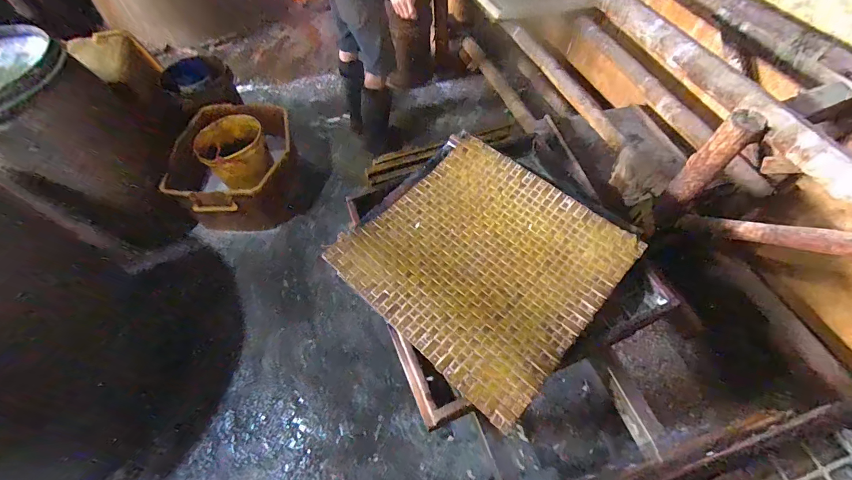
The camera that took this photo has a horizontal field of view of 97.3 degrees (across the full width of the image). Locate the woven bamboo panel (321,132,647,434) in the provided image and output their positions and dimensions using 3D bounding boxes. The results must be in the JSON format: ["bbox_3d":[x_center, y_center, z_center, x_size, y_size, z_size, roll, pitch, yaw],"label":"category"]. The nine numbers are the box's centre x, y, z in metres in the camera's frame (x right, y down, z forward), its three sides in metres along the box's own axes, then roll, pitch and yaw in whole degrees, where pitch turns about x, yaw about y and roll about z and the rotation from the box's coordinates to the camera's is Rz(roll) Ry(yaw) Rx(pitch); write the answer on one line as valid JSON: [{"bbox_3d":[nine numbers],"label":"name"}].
[{"bbox_3d":[0.119,0.025,0.802,0.499,0.053,0.487,41,65,17],"label":"woven bamboo panel"}]

